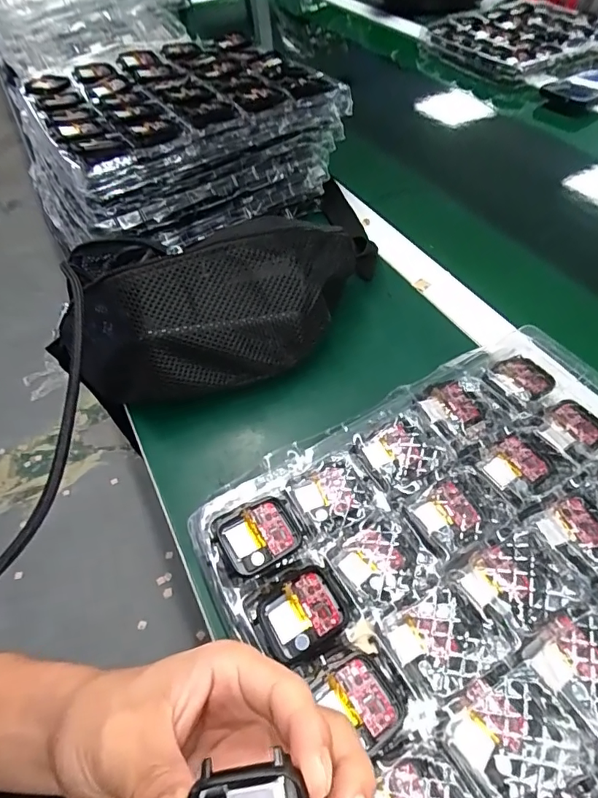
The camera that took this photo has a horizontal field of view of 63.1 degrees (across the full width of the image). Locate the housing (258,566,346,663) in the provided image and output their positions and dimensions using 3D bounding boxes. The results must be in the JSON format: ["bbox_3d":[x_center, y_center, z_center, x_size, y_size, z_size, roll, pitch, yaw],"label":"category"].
[{"bbox_3d":[0.002,0.114,0.257,0.041,0.013,0.036,-24,54,-13],"label":"housing"}]

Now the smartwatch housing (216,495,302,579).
[{"bbox_3d":[-0.023,0.079,0.283,0.043,0.008,0.038,-27,54,-15],"label":"smartwatch housing"}]

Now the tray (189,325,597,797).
[{"bbox_3d":[0.118,0.095,0.265,0.278,0.021,0.263,-28,55,-16],"label":"tray"}]

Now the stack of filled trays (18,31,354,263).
[{"bbox_3d":[-0.139,-0.292,0.546,0.311,0.117,0.232,-28,56,-16],"label":"stack of filled trays"}]

